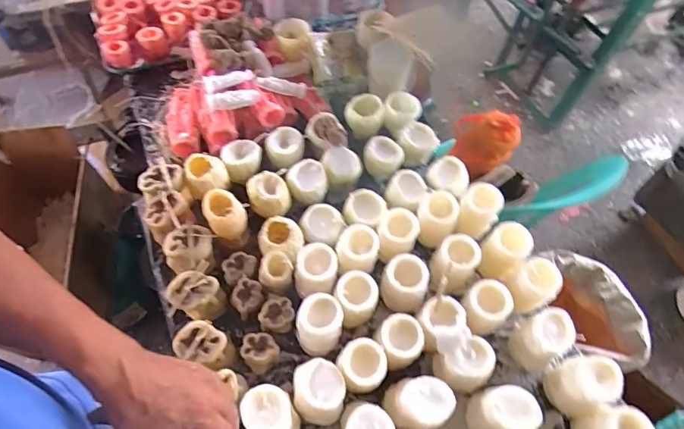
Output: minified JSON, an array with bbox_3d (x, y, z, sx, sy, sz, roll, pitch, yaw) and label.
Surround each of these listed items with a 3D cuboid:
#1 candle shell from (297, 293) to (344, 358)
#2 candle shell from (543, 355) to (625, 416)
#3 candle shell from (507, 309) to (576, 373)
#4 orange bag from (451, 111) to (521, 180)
[{"bbox_3d":[-0.034,0.165,0.626,0.066,0.068,0.072,1,60,-2],"label":"candle shell"},{"bbox_3d":[0.335,0.237,0.590,0.059,0.092,0.060,1,60,-2],"label":"candle shell"},{"bbox_3d":[0.293,0.191,0.630,0.075,0.099,0.063,-26,65,-17],"label":"candle shell"},{"bbox_3d":[0.361,-0.182,1.065,0.143,0.136,0.110,14,60,5],"label":"orange bag"}]

